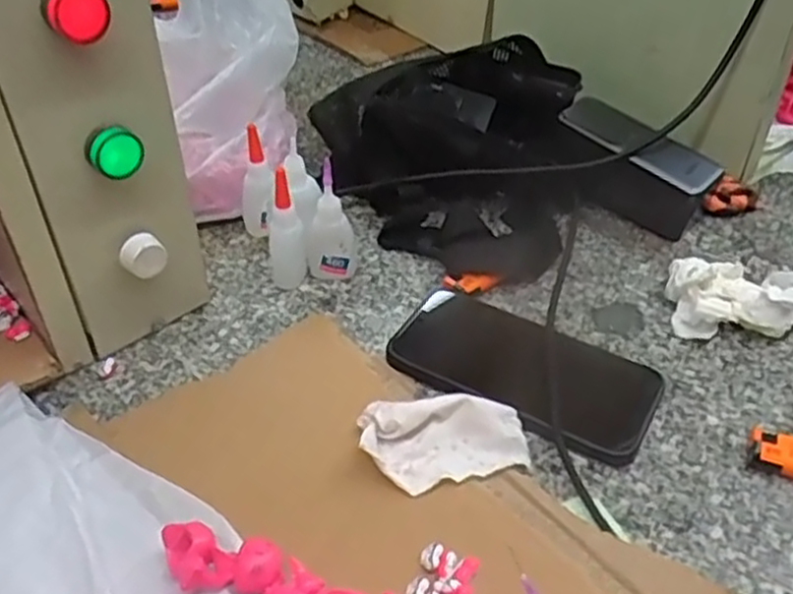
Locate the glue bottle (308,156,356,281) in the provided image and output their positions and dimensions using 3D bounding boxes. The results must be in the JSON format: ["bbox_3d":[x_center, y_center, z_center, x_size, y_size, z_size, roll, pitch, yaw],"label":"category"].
[{"bbox_3d":[-0.046,-0.051,0.540,0.033,0.086,0.021,-1,42,-5],"label":"glue bottle"}]

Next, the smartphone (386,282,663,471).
[{"bbox_3d":[0.079,0.045,0.475,0.159,0.013,0.074,22,56,16],"label":"smartphone"}]

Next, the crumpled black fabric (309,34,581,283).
[{"bbox_3d":[0.043,-0.133,0.632,0.205,0.093,0.228,9,42,6],"label":"crumpled black fabric"}]

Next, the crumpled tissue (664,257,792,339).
[{"bbox_3d":[0.234,0.001,0.517,0.087,0.034,0.055,8,42,5],"label":"crumpled tissue"}]

